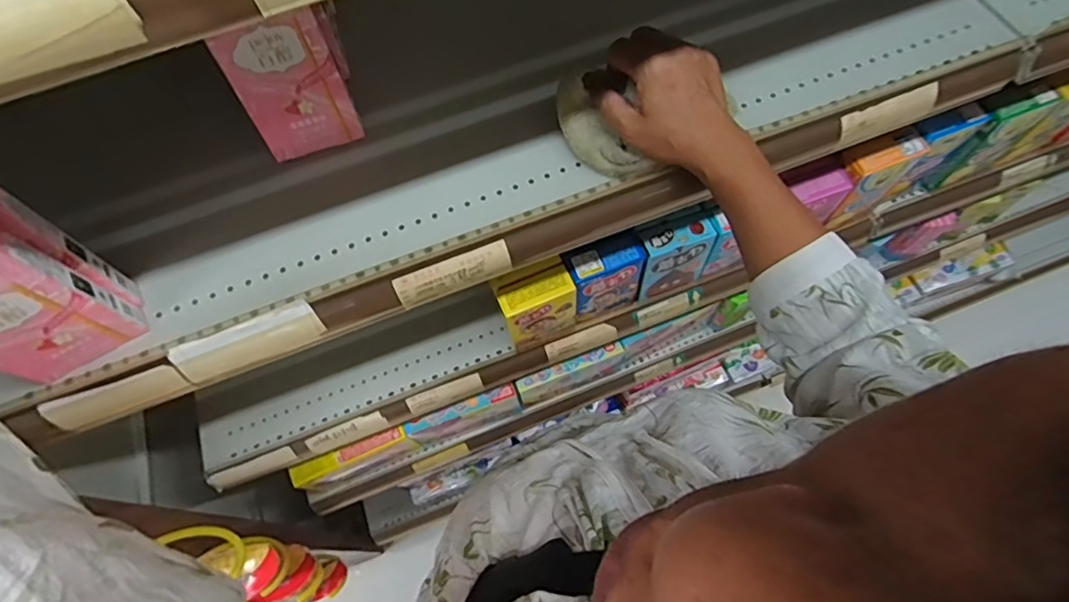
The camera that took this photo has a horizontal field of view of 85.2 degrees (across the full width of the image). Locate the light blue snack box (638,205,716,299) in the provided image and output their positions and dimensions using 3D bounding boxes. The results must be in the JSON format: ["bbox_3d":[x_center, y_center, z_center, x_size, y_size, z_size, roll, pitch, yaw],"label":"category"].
[{"bbox_3d":[0.170,-0.055,0.722,0.088,0.118,0.040,-18,65,-5],"label":"light blue snack box"}]

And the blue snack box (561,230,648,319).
[{"bbox_3d":[0.085,-0.027,0.717,0.091,0.128,0.040,-20,65,-6],"label":"blue snack box"}]

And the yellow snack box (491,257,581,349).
[{"bbox_3d":[0.005,0.007,0.707,0.091,0.122,0.052,-21,66,-7],"label":"yellow snack box"}]

